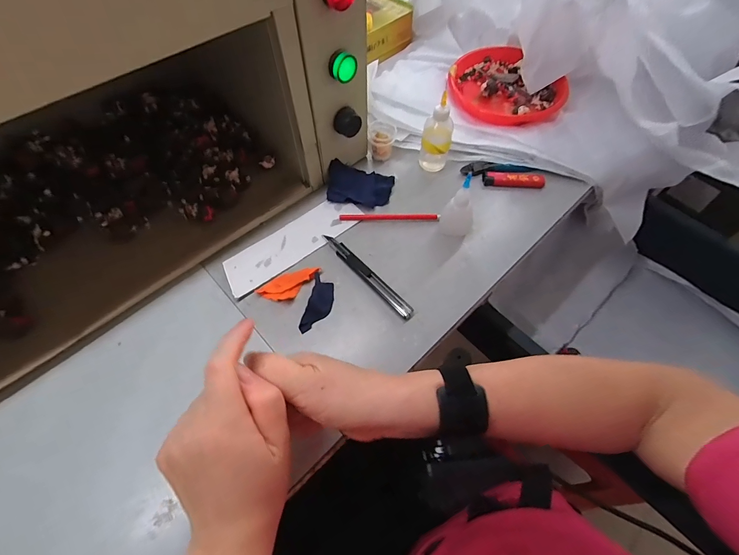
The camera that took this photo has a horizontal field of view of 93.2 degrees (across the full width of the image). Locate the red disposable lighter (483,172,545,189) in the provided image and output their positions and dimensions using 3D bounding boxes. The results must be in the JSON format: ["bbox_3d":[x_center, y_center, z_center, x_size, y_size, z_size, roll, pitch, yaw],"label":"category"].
[{"bbox_3d":[0.199,-0.135,0.478,0.082,0.011,0.019,5,63,-1],"label":"red disposable lighter"}]

